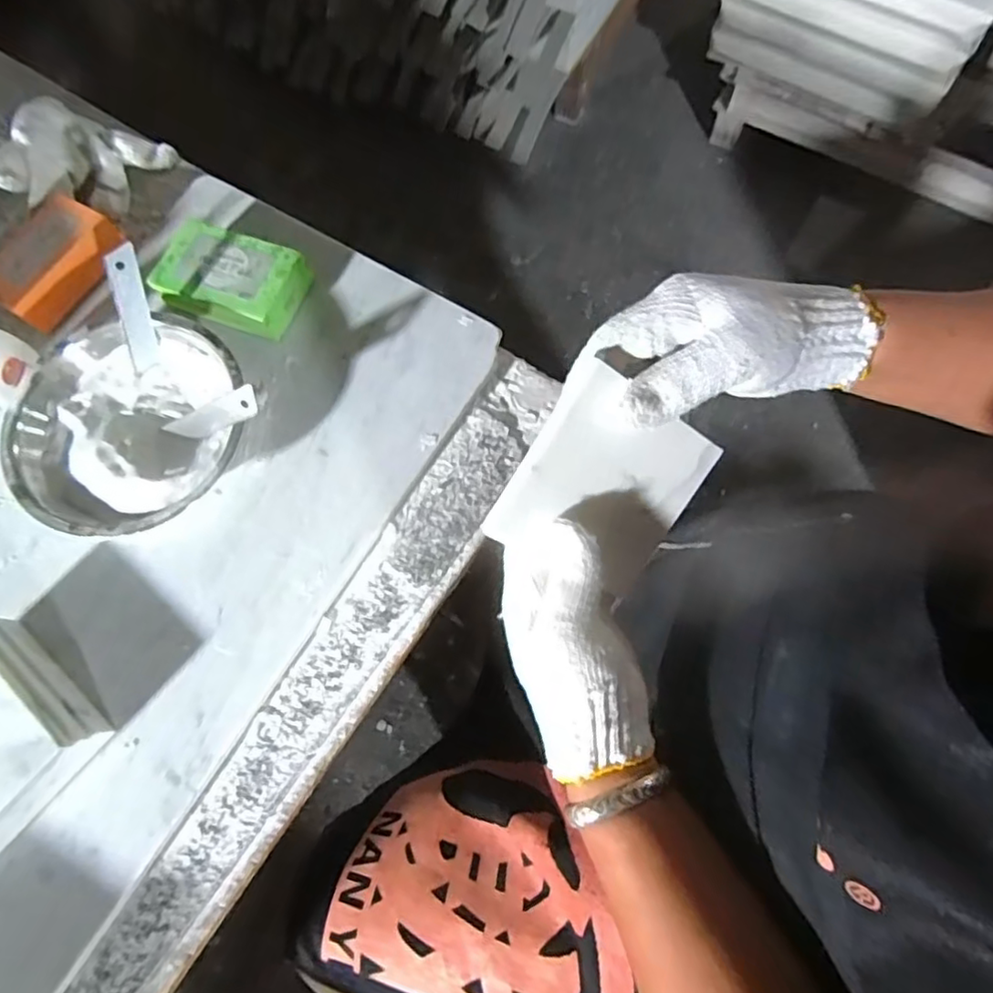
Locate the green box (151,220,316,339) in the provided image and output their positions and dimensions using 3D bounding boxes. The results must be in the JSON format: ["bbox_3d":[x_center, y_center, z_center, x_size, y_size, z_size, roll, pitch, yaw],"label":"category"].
[{"bbox_3d":[-0.189,-0.155,0.435,0.094,0.030,0.060,19,73,7],"label":"green box"}]

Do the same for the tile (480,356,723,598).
[{"bbox_3d":[0.059,-0.005,0.317,0.099,0.006,0.097,28,97,-27],"label":"tile"}]

